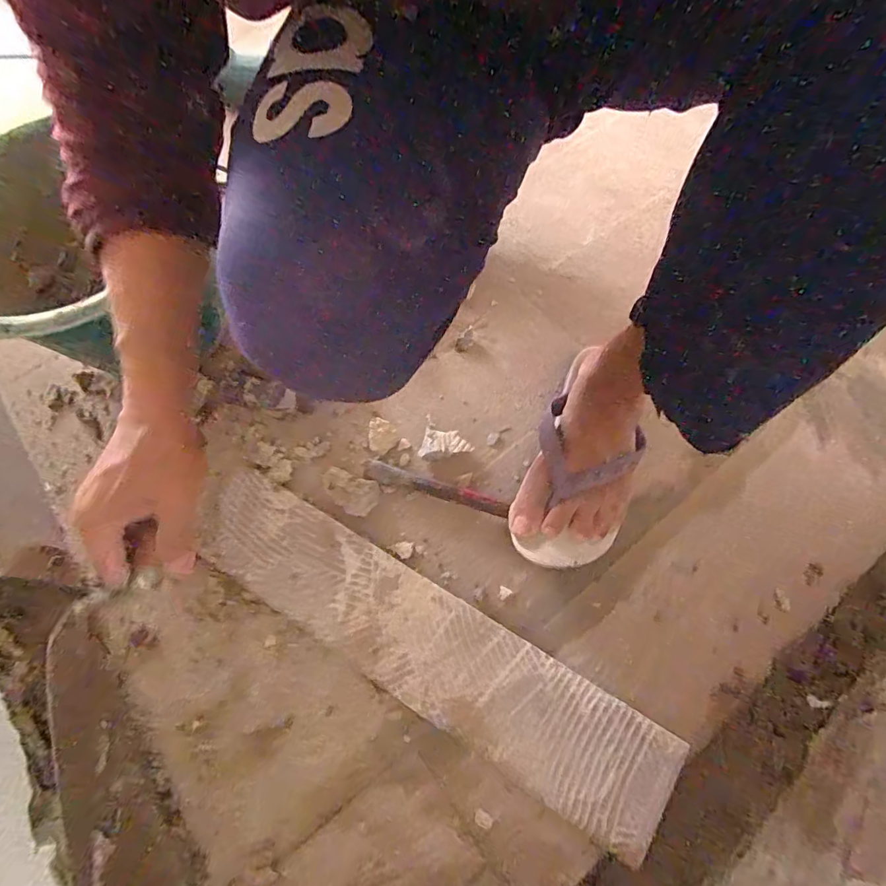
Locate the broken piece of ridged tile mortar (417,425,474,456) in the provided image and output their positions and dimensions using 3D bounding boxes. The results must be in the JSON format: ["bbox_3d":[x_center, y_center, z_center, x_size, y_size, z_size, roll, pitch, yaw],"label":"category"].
[{"bbox_3d":[0.004,0.002,0.510,0.053,0.015,0.035,9,66,7],"label":"broken piece of ridged tile mortar"}]

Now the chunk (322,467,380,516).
[{"bbox_3d":[-0.096,0.049,0.483,0.056,0.035,0.036,13,67,9],"label":"chunk"}]

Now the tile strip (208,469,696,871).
[{"bbox_3d":[-0.035,0.168,0.432,0.480,0.008,0.096,29,78,13],"label":"tile strip"}]

